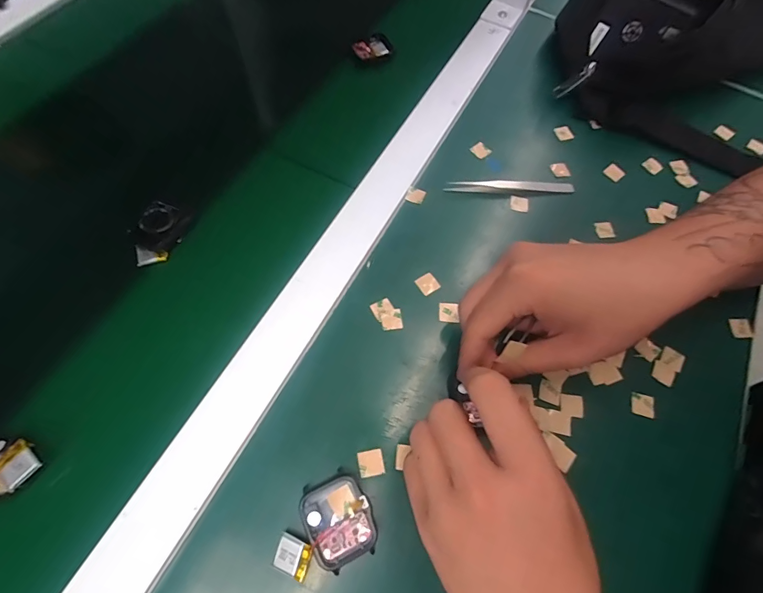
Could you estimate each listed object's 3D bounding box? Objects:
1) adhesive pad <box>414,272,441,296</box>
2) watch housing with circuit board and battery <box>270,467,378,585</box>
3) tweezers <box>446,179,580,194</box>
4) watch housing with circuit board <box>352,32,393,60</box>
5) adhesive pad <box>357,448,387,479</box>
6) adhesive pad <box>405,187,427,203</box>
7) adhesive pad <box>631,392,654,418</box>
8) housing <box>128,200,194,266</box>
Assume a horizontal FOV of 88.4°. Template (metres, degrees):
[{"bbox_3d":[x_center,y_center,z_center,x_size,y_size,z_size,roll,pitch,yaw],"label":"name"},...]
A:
[{"bbox_3d":[0.036,-0.010,0.307,0.015,0.004,0.015,-32,82,-13],"label":"adhesive pad"},{"bbox_3d":[-0.035,0.136,0.231,0.057,0.012,0.047,-22,68,-12],"label":"watch housing with circuit board and battery"},{"bbox_3d":[0.115,-0.098,0.348,0.117,0.014,0.013,-4,65,-4],"label":"tweezers"},{"bbox_3d":[-0.008,-0.265,0.418,0.037,0.008,0.037,1,65,-2],"label":"watch housing with circuit board"},{"bbox_3d":[-0.006,0.106,0.251,0.016,0.005,0.015,-10,66,-7],"label":"adhesive pad"},{"bbox_3d":[0.030,-0.088,0.343,0.016,0.004,0.014,22,84,-9],"label":"adhesive pad"},{"bbox_3d":[0.188,0.078,0.281,0.015,0.004,0.015,15,66,5],"label":"adhesive pad"},{"bbox_3d":[-0.178,-0.051,0.310,0.038,0.011,0.053,19,66,6],"label":"housing"}]

